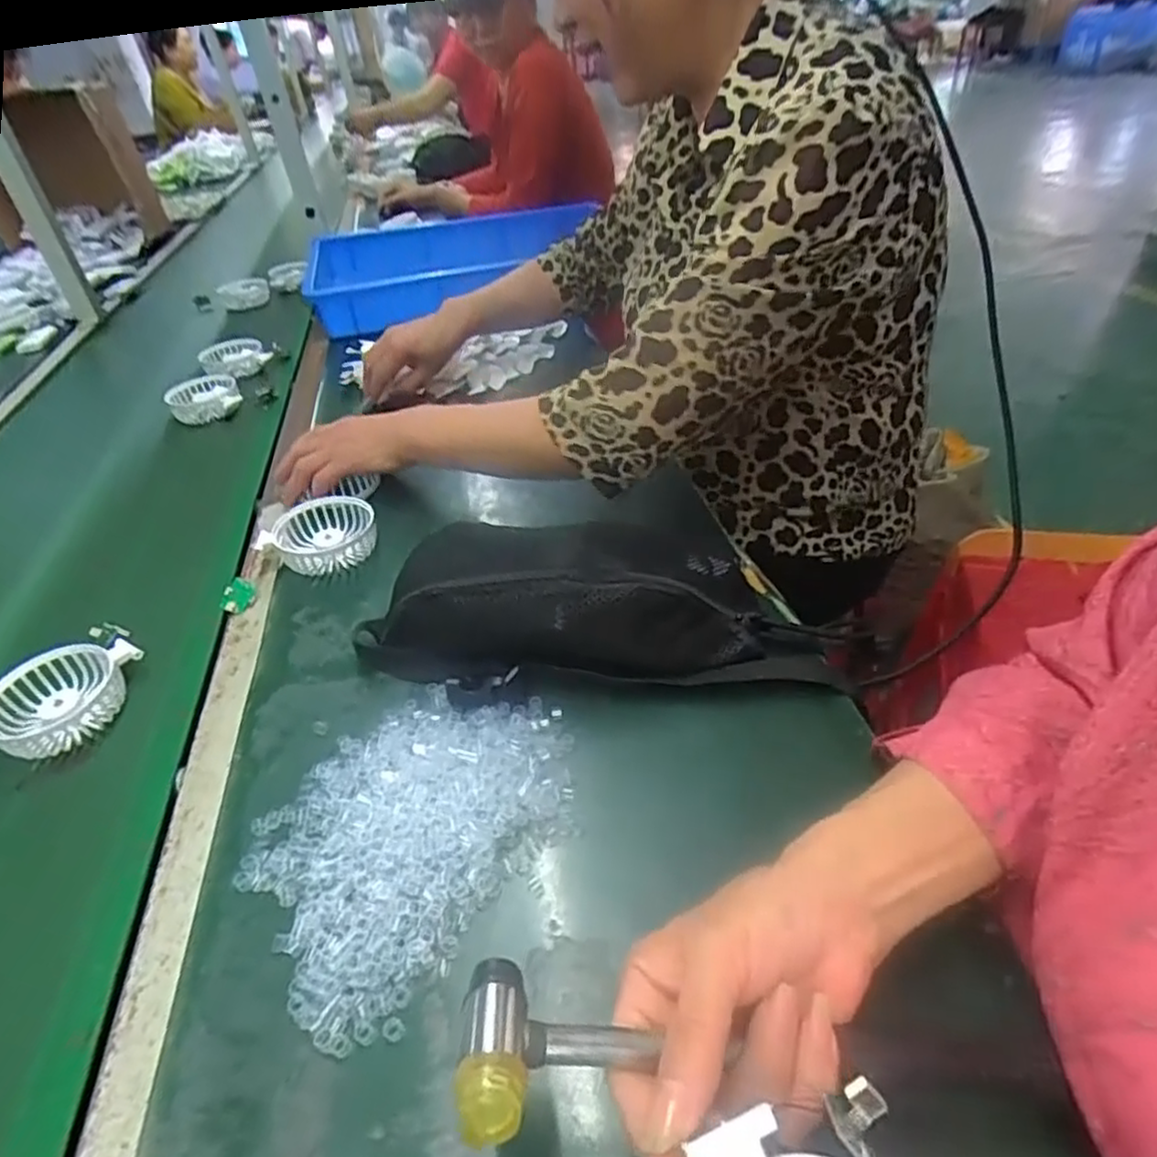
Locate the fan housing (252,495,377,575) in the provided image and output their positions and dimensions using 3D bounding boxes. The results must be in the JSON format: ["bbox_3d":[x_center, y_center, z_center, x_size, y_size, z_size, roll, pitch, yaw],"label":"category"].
[{"bbox_3d":[-0.234,-0.038,0.649,0.091,0.033,0.083,-4,39,3],"label":"fan housing"}]

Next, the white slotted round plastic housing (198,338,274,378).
[{"bbox_3d":[-0.503,-0.327,1.041,0.099,0.040,0.061,-17,40,-12],"label":"white slotted round plastic housing"}]

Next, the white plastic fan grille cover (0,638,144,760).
[{"bbox_3d":[-0.381,0.087,0.519,0.083,0.035,0.084,-10,39,-3],"label":"white plastic fan grille cover"}]

